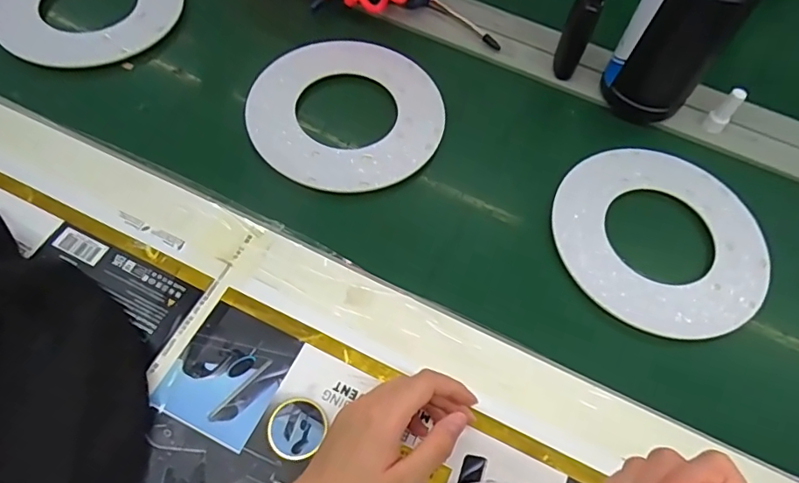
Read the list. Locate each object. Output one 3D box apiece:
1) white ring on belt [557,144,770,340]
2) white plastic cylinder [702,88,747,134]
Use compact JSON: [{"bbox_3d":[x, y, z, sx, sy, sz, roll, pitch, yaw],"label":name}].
[{"bbox_3d":[0.237,-0.006,0.486,0.186,0.014,0.191,2,61,-4],"label":"white ring on belt"},{"bbox_3d":[0.334,-0.133,0.543,0.020,0.053,0.018,40,65,16],"label":"white plastic cylinder"}]

